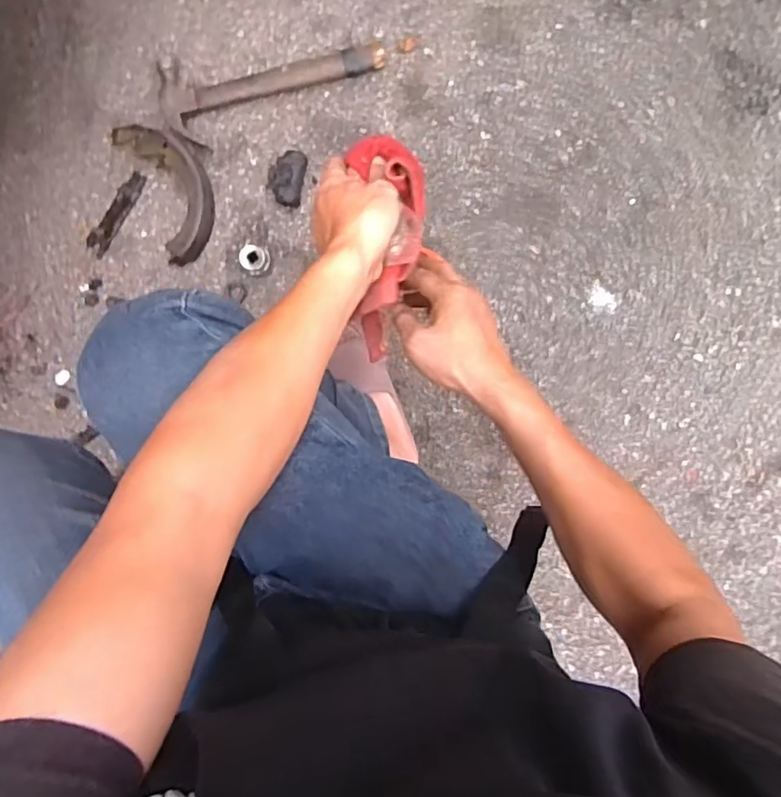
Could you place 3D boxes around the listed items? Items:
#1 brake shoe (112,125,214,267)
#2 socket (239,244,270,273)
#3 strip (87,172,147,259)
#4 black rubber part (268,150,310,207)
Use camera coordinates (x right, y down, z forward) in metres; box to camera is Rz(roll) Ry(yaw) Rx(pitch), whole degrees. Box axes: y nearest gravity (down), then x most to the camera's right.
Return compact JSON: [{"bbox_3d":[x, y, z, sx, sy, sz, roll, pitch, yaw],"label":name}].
[{"bbox_3d":[-0.297,-0.290,0.798,0.091,0.049,0.194,-24,92,3],"label":"brake shoe"},{"bbox_3d":[-0.183,-0.189,0.805,0.039,0.045,0.033,20,93,3],"label":"socket"},{"bbox_3d":[-0.387,-0.261,0.825,0.030,0.004,0.128,35,93,0],"label":"strip"},{"bbox_3d":[-0.142,-0.300,0.799,0.051,0.028,0.073,11,93,1],"label":"black rubber part"}]

